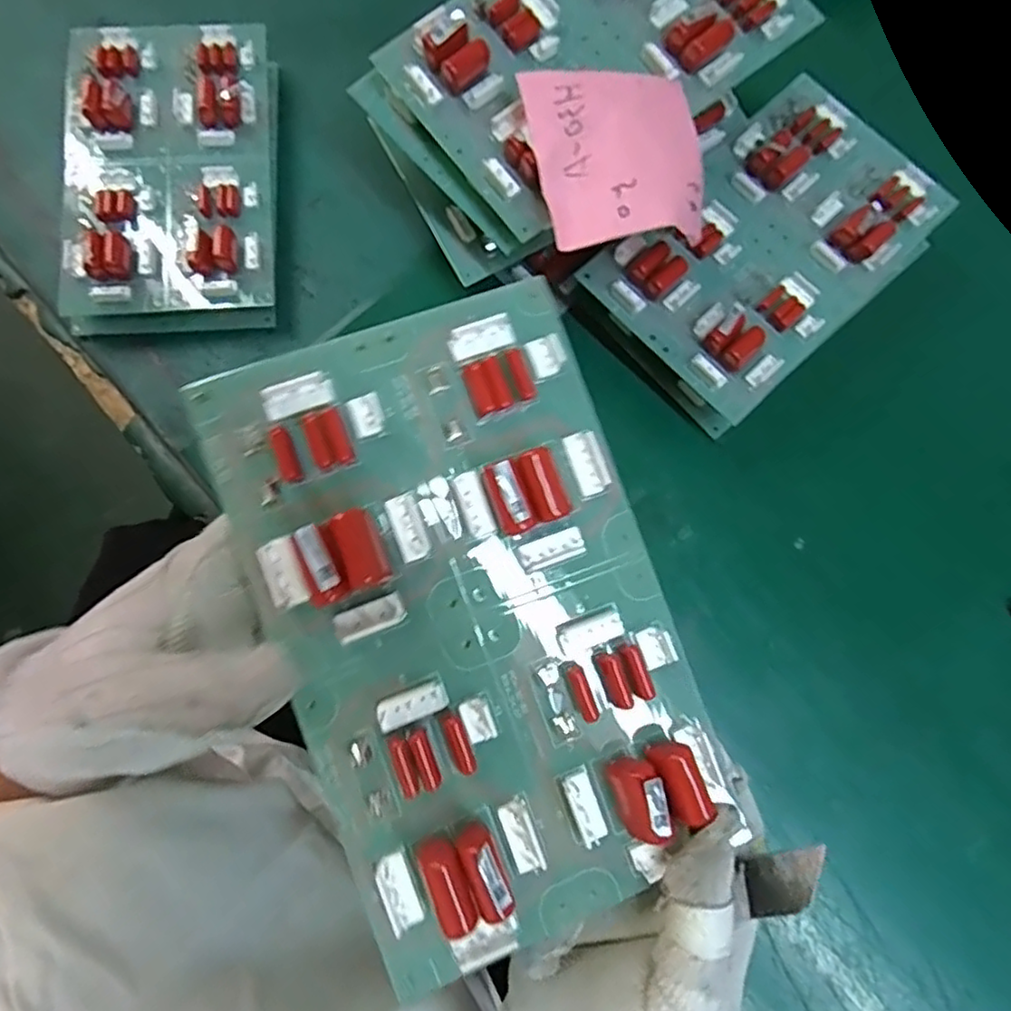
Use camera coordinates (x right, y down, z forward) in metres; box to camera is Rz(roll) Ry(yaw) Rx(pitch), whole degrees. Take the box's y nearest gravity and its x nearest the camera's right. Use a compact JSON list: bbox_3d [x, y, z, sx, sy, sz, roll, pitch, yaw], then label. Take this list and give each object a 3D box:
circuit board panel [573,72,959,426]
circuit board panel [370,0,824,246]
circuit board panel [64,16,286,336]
[{"bbox_3d":[0.146,-0.147,0.356,0.186,0.019,0.114,-43,81,-10],"label":"circuit board panel"},{"bbox_3d":[0.043,-0.228,0.316,0.187,0.029,0.118,-37,80,-9],"label":"circuit board panel"},{"bbox_3d":[-0.201,-0.201,0.392,0.121,0.033,0.191,-3,77,-1],"label":"circuit board panel"}]

